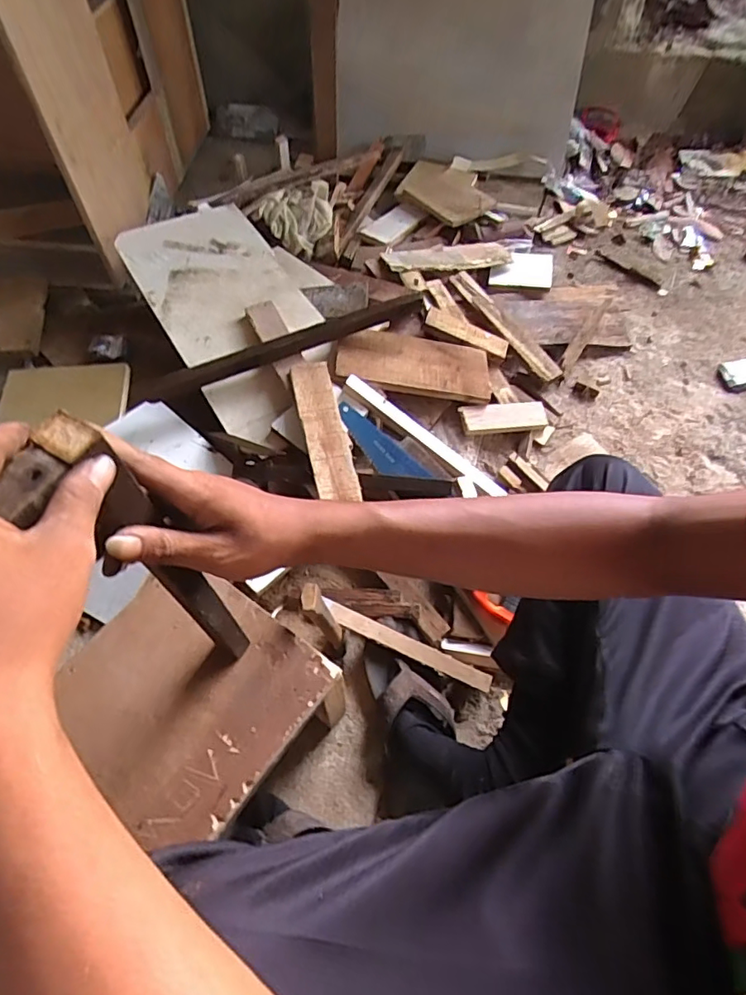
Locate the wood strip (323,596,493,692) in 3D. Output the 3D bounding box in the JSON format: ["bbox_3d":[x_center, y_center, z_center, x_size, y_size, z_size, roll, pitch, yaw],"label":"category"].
[{"bbox_3d":[0.049,0.203,0.735,0.259,0.017,0.027,27,60,-9],"label":"wood strip"}]

